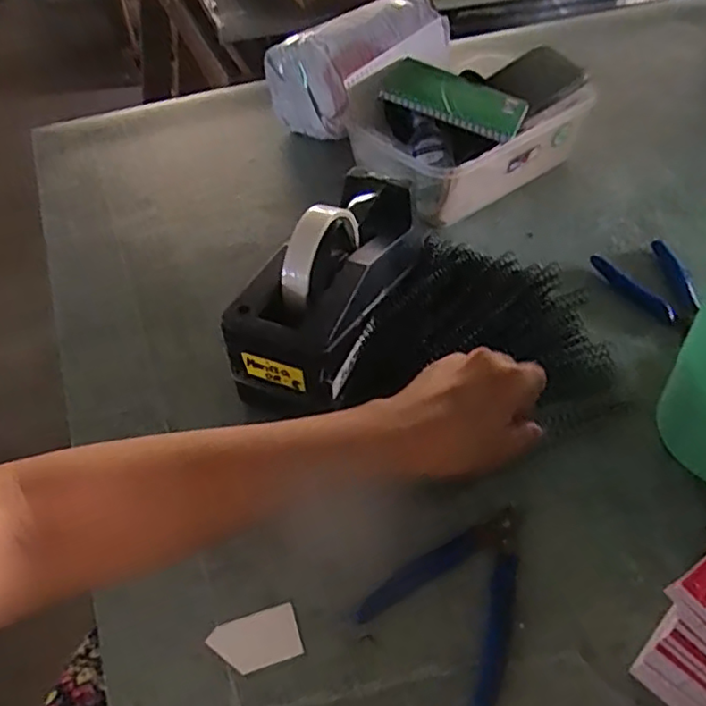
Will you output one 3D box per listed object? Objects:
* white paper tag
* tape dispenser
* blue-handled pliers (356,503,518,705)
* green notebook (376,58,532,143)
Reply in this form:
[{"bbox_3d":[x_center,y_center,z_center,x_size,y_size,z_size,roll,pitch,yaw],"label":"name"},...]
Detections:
[{"bbox_3d":[-0.056,0.164,0.359,0.048,0.004,0.030,-16,51,-11],"label":"white paper tag"},{"bbox_3d":[-0.009,-0.057,0.459,0.080,0.094,0.201,18,53,17],"label":"tape dispenser"},{"bbox_3d":[0.067,0.135,0.369,0.083,0.014,0.107,28,56,24],"label":"blue-handled pliers"},{"bbox_3d":[0.095,-0.246,0.605,0.140,0.009,0.089,22,49,9],"label":"green notebook"}]

